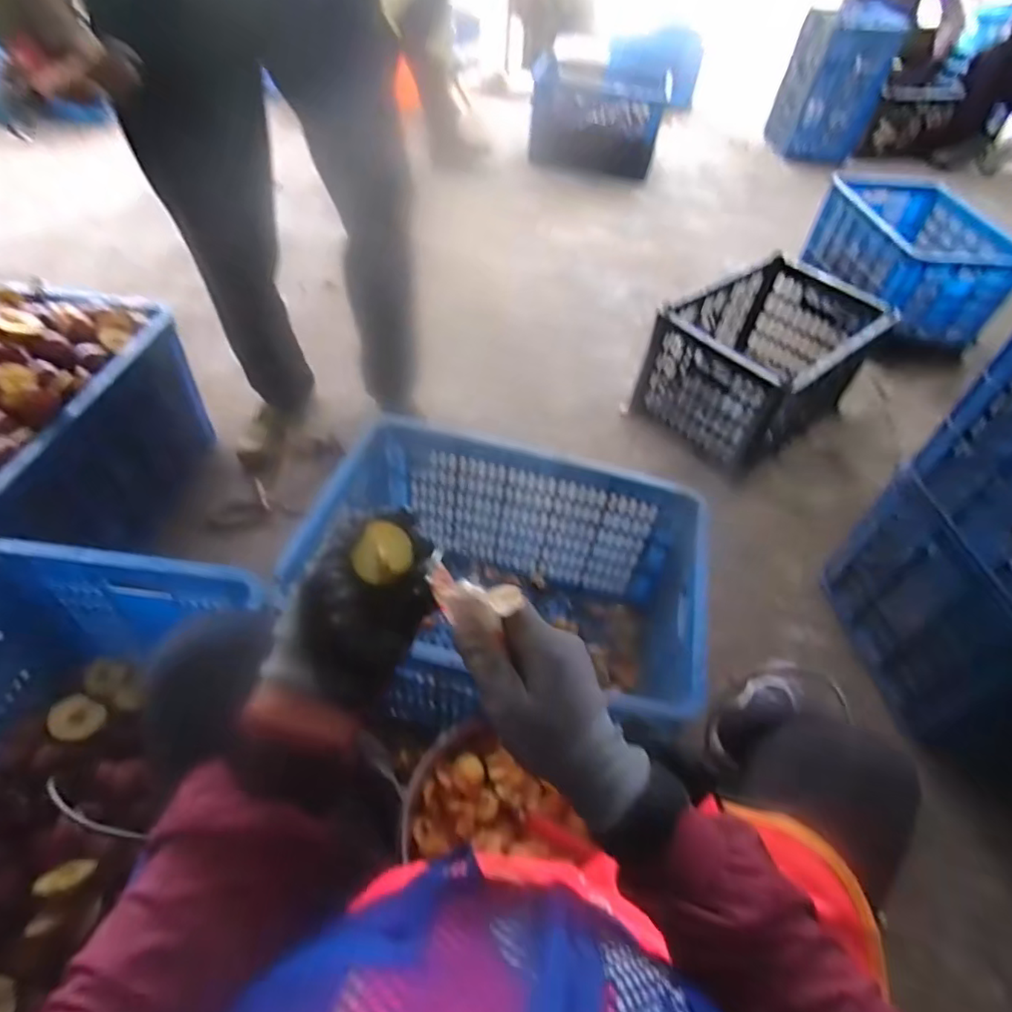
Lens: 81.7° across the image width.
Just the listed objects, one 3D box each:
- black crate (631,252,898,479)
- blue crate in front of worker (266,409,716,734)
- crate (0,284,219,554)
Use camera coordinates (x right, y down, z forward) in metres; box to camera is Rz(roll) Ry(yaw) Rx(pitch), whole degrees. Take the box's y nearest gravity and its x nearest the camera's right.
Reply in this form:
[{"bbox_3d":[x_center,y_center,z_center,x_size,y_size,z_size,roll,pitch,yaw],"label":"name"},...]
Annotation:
[{"bbox_3d":[0.647,-0.369,1.486,0.540,0.280,0.362,-31,60,-27],"label":"black crate"},{"bbox_3d":[0.003,0.133,0.964,0.547,0.337,0.368,11,50,3],"label":"blue crate in front of worker"},{"bbox_3d":[-0.815,-0.097,1.013,0.373,0.352,0.522,9,50,2],"label":"crate"}]

